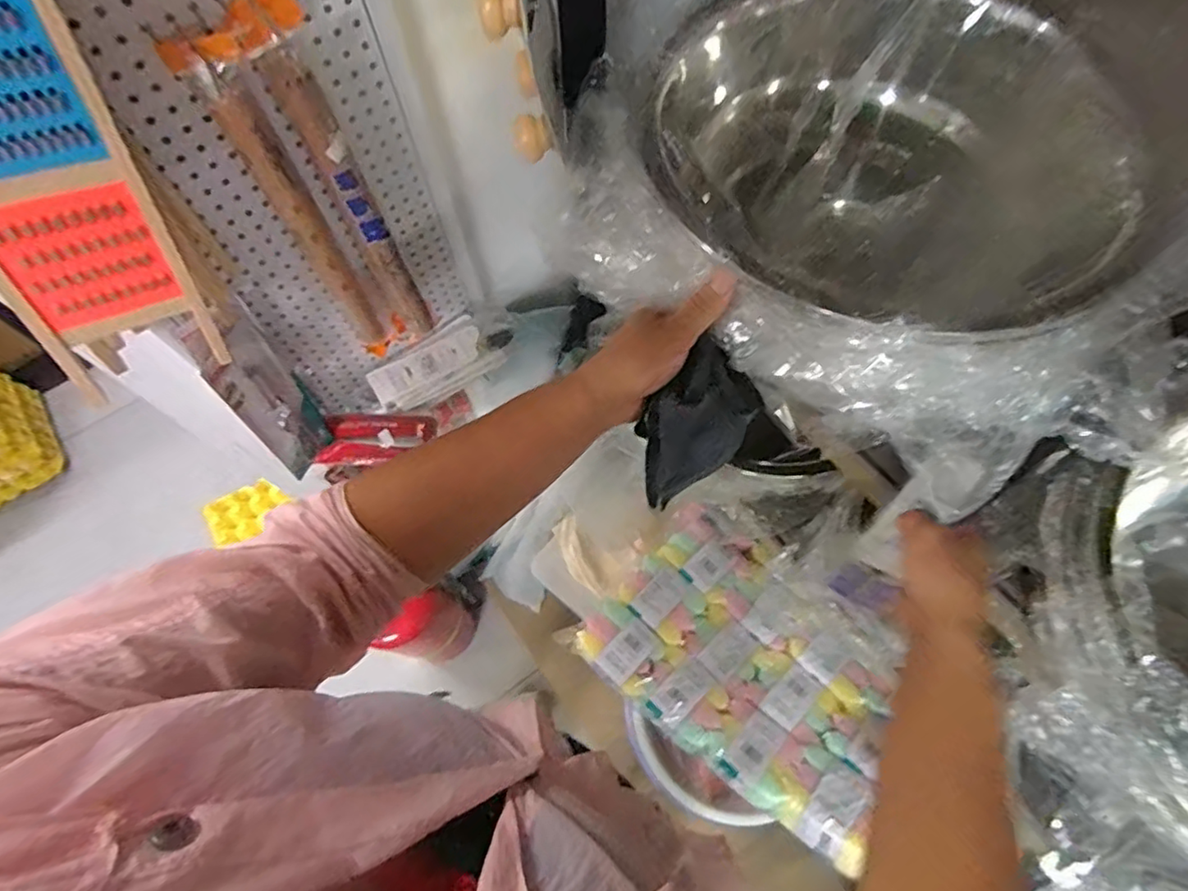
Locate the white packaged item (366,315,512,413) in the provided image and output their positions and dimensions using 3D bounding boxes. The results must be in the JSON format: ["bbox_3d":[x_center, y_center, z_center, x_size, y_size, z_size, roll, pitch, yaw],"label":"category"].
[{"bbox_3d":[-0.193,-0.094,0.740,0.148,0.018,0.078,-37,85,-16],"label":"white packaged item"}]

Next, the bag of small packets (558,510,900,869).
[{"bbox_3d":[0.234,0.328,0.890,0.468,0.066,0.320,39,73,18],"label":"bag of small packets"}]

